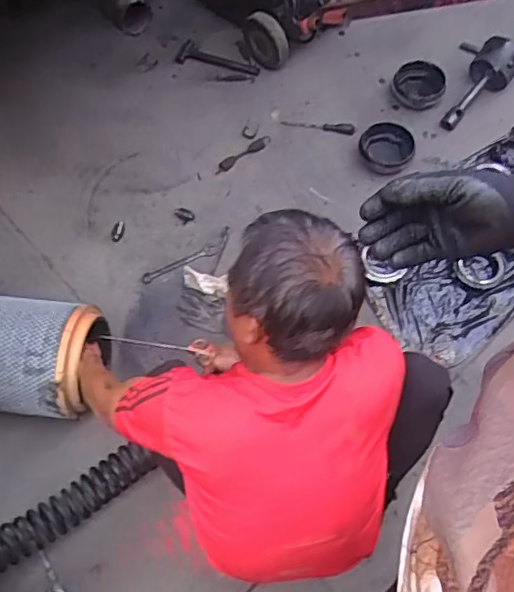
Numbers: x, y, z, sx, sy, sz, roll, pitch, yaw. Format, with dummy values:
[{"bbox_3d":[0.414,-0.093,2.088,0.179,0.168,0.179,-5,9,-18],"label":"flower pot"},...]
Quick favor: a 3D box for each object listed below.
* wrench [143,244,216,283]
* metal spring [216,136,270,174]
[{"bbox_3d":[-0.224,-0.092,1.653,0.219,0.010,0.039,-25,67,-11],"label":"wrench"},{"bbox_3d":[-0.045,-0.433,1.783,0.193,0.029,0.038,-29,68,-12],"label":"metal spring"}]

